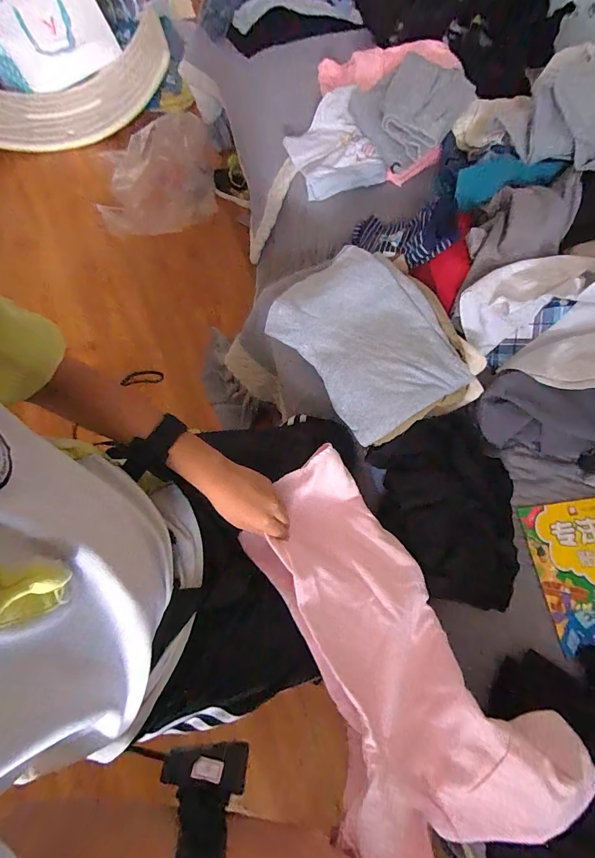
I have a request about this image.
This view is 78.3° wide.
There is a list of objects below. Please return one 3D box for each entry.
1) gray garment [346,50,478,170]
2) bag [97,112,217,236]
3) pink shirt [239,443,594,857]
[{"bbox_3d":[0.215,-0.617,0.707,0.184,0.081,0.219,43,75,12],"label":"gray garment"},{"bbox_3d":[-0.448,-0.786,1.145,0.364,0.196,0.305,1,71,-2],"label":"bag"},{"bbox_3d":[0.096,0.223,0.403,0.216,0.079,0.410,-25,70,-10],"label":"pink shirt"}]

